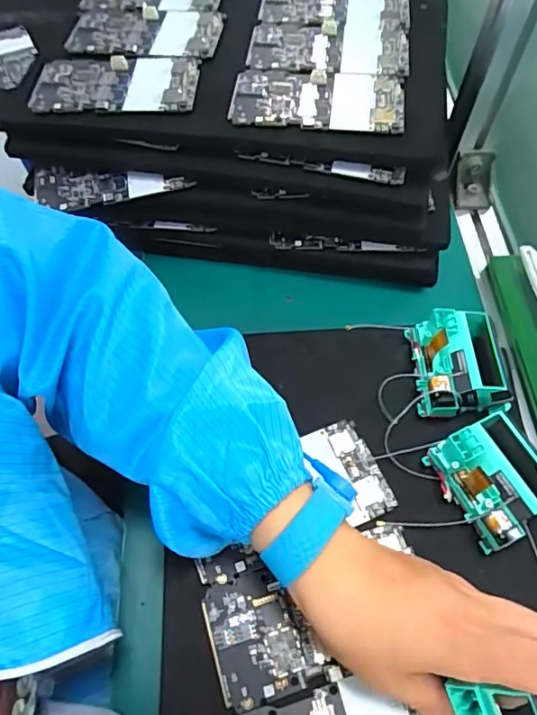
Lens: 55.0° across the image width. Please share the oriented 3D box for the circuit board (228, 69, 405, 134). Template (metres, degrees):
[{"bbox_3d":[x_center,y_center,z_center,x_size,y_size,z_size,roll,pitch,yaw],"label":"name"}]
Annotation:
[{"bbox_3d":[0.038,-0.195,0.395,0.127,0.010,0.062,5,63,3],"label":"circuit board"}]

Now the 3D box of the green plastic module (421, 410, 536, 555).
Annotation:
[{"bbox_3d":[0.145,0.073,0.323,0.065,0.035,0.071,-25,63,-14],"label":"green plastic module"}]

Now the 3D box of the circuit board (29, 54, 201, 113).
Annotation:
[{"bbox_3d":[-0.122,-0.218,0.413,0.130,0.011,0.062,2,62,1],"label":"circuit board"}]

